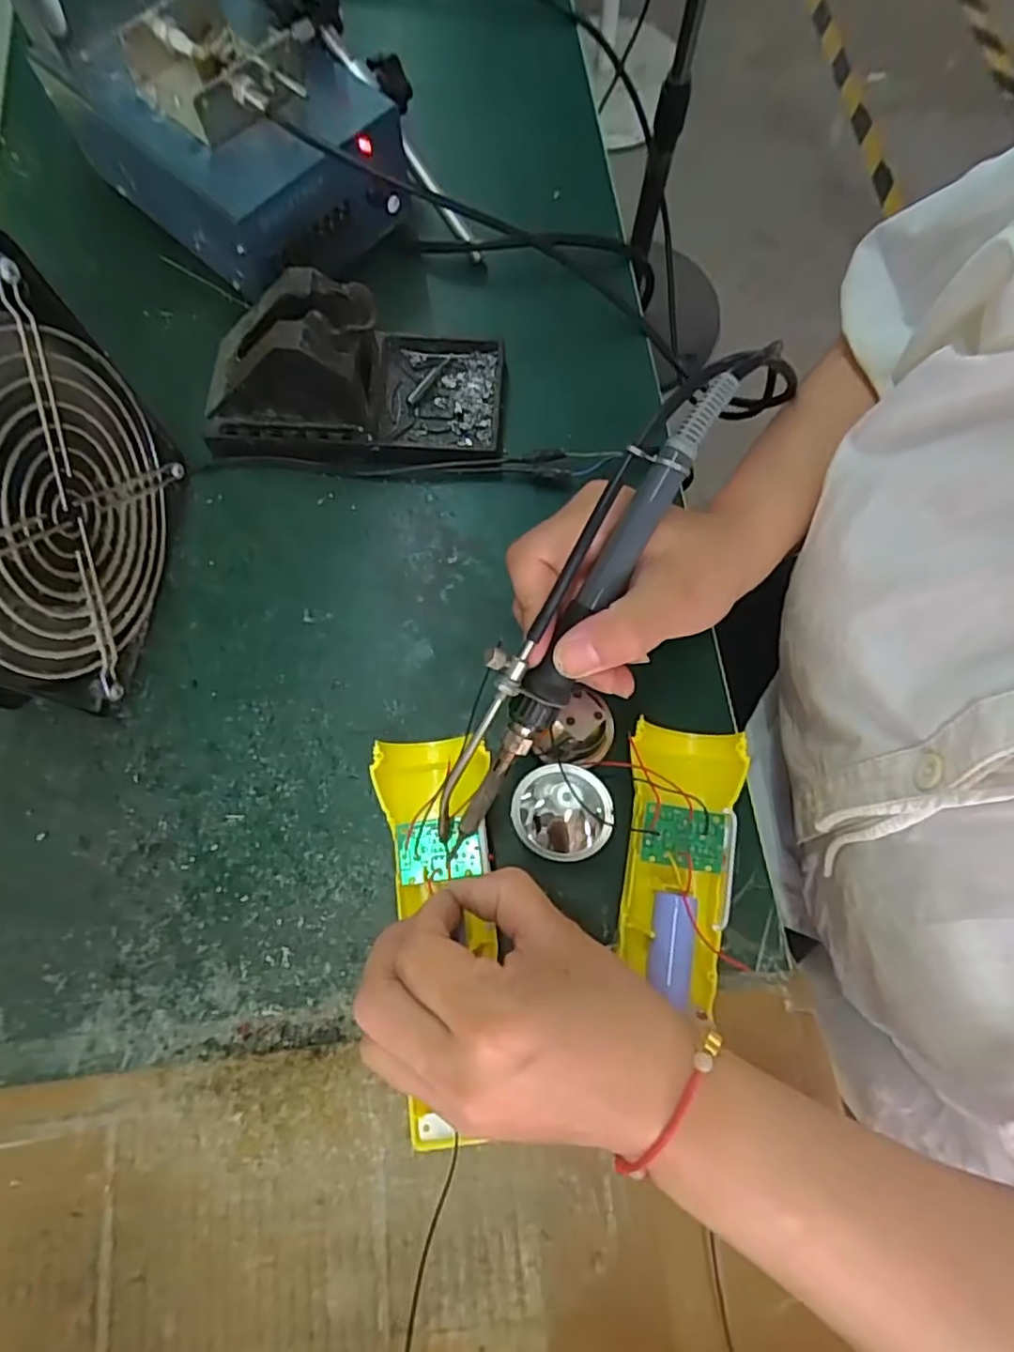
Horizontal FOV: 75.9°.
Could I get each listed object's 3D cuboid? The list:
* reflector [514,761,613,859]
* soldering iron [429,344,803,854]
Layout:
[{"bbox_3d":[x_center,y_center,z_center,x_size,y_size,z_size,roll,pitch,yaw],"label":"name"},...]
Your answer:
[{"bbox_3d":[0.026,0.059,0.295,0.042,0.024,0.042,1,95,10],"label":"reflector"},{"bbox_3d":[0.033,-0.028,0.244,0.039,0.024,0.215,31,99,8],"label":"soldering iron"}]

